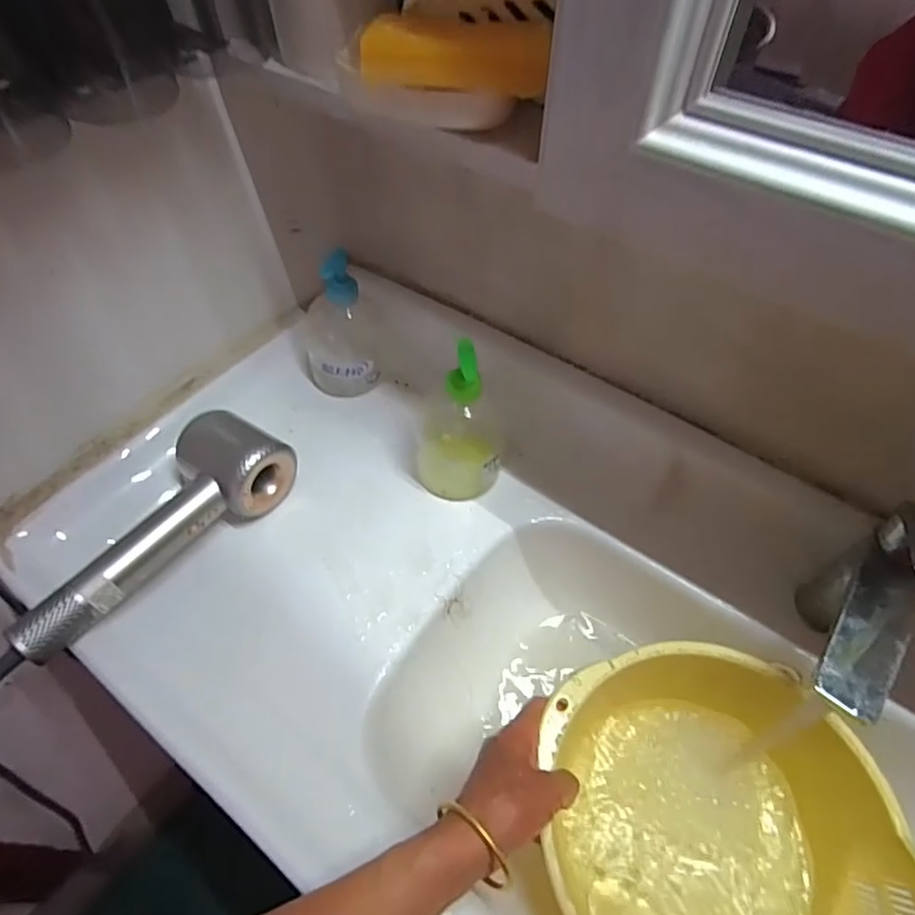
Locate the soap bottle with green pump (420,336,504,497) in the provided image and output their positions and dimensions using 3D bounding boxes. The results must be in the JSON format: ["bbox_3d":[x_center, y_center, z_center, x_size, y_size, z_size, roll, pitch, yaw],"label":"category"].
[{"bbox_3d":[0.002,-0.033,0.528,0.084,0.176,0.073,3,54,2],"label":"soap bottle with green pump"}]

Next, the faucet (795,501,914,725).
[{"bbox_3d":[0.274,0.133,0.415,0.040,0.120,0.151,32,60,21],"label":"faucet"}]

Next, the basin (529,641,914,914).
[{"bbox_3d":[0.186,0.276,0.431,0.214,0.111,0.235,0,54,0],"label":"basin"}]

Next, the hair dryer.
[{"bbox_3d":[-0.254,0.066,0.494,0.087,0.068,0.245,25,57,17],"label":"hair dryer"}]

